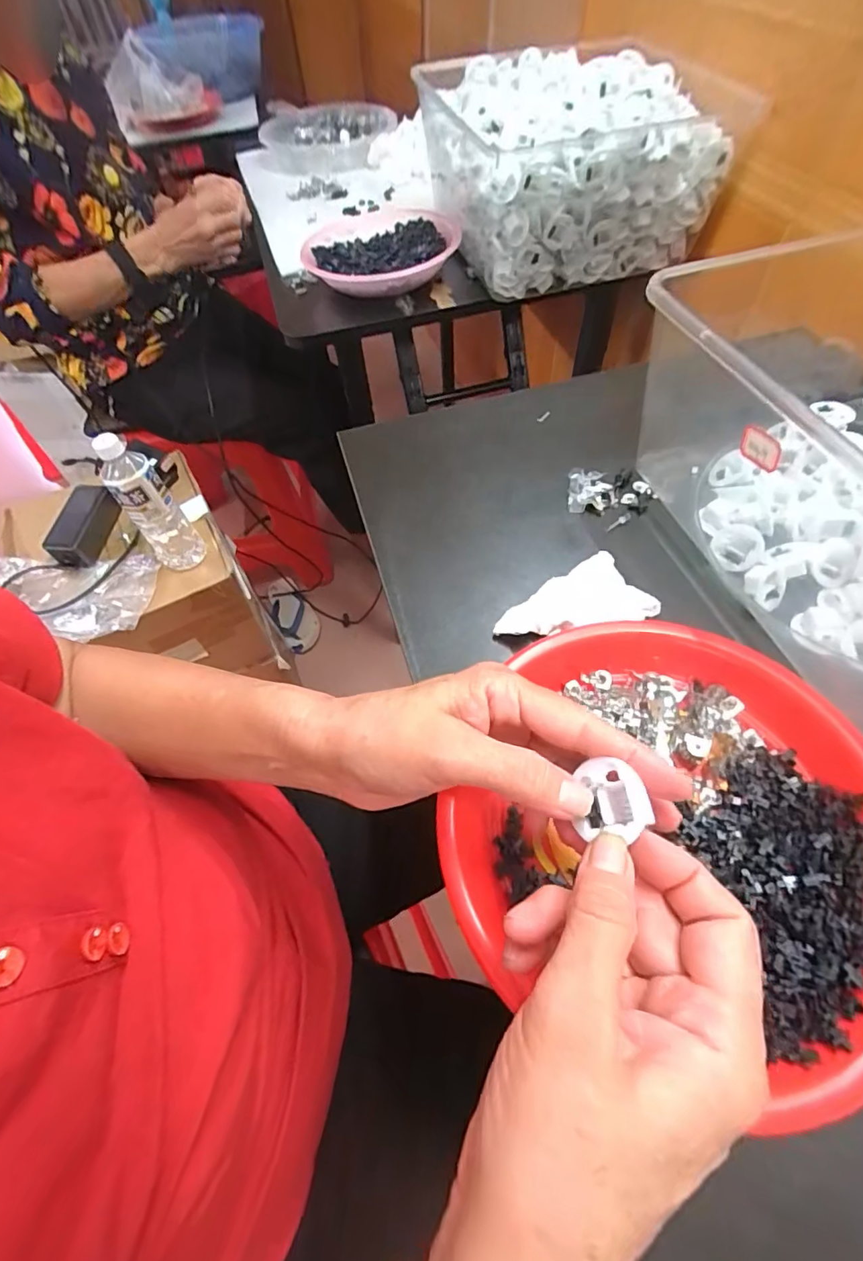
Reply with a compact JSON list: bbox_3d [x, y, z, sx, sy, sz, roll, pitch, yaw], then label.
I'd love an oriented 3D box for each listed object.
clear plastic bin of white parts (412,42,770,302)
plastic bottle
[{"bbox_3d":[0.158,-0.548,0.606,0.285,0.161,0.272,-14,57,-4],"label":"clear plastic bin of white parts"},{"bbox_3d":[-0.381,-0.168,0.698,0.064,0.202,0.057,-36,62,-17],"label":"plastic bottle"}]

